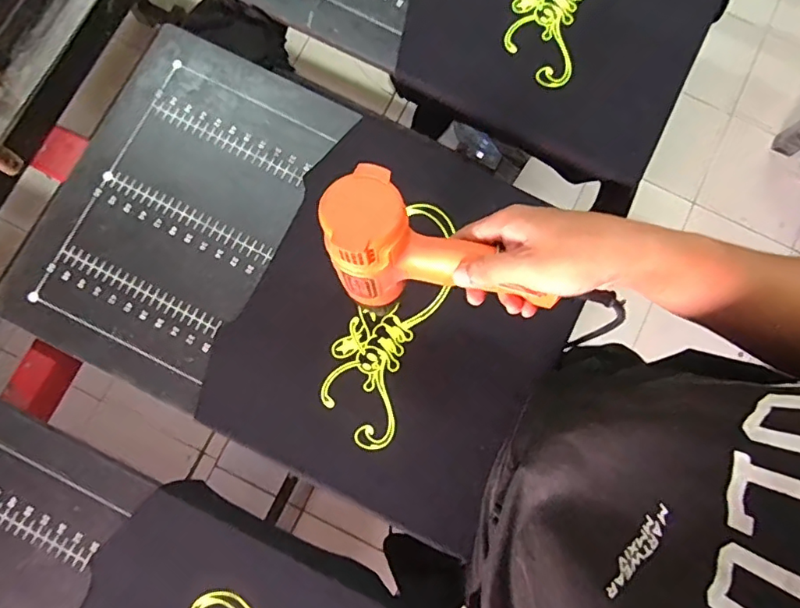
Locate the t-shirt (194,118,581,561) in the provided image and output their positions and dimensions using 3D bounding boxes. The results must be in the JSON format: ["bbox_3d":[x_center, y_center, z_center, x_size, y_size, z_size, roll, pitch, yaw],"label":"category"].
[{"bbox_3d":[0.005,0.017,0.596,0.329,0.035,0.393,26,82,3],"label":"t-shirt"}]

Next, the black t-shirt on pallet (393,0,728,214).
[{"bbox_3d":[0.212,-0.371,0.672,0.340,0.050,0.436,25,82,2],"label":"black t-shirt on pallet"}]

